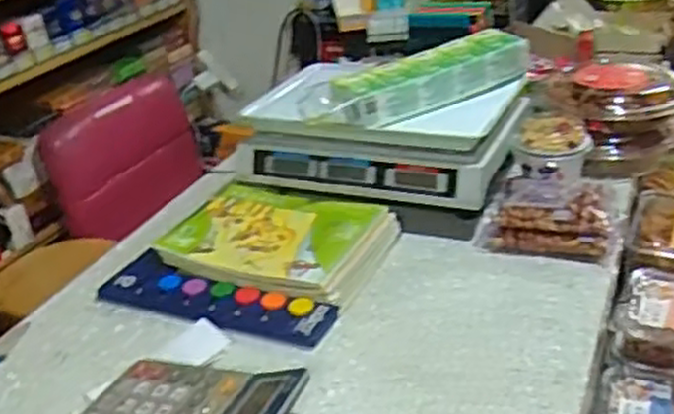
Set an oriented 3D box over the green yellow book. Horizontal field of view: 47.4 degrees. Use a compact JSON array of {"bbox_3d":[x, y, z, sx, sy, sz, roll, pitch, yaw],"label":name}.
[{"bbox_3d":[-0.077,0.033,0.917,0.265,0.028,0.179,11,32,29],"label":"green yellow book"}]

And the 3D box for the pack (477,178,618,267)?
[{"bbox_3d":[0.250,0.008,0.899,0.151,0.045,0.123,6,30,22],"label":"pack"}]

